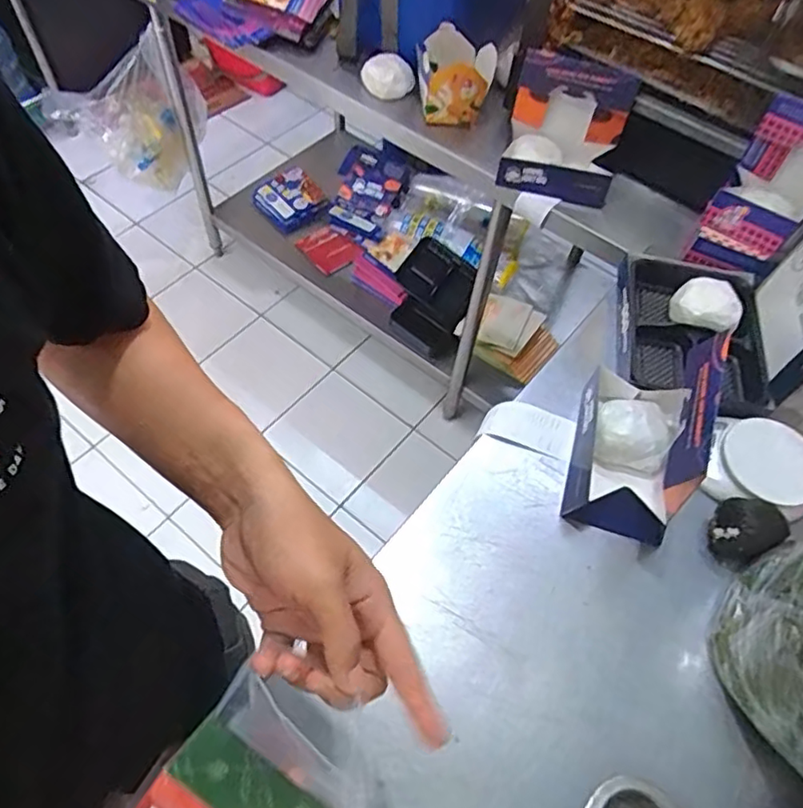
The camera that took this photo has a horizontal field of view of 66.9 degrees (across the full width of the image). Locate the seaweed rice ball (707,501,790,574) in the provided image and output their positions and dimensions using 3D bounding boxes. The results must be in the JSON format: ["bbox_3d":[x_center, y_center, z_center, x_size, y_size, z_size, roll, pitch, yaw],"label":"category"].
[{"bbox_3d":[0.355,0.135,0.638,0.073,0.047,0.062,-31,65,-21],"label":"seaweed rice ball"}]

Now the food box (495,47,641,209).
[{"bbox_3d":[0.258,-0.433,0.958,0.183,0.136,0.156,18,59,7],"label":"food box"}]

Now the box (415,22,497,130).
[{"bbox_3d":[0.087,-0.549,1.044,0.136,0.117,0.114,9,58,2],"label":"box"}]

